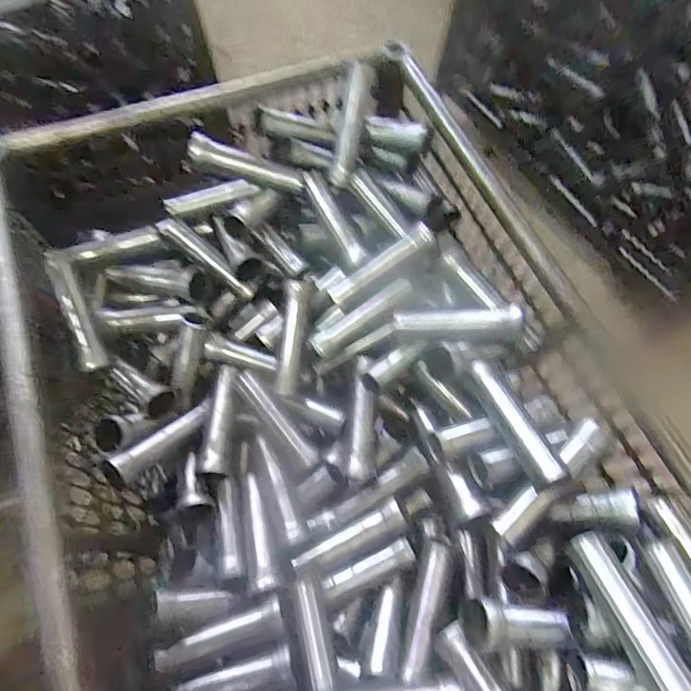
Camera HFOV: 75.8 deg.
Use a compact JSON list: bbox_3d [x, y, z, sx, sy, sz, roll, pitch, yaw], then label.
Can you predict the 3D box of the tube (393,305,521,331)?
[{"bbox_3d":[0.171,-0.037,0.685,0.191,0.041,0.027,-2,62,31],"label":"tube"}]

